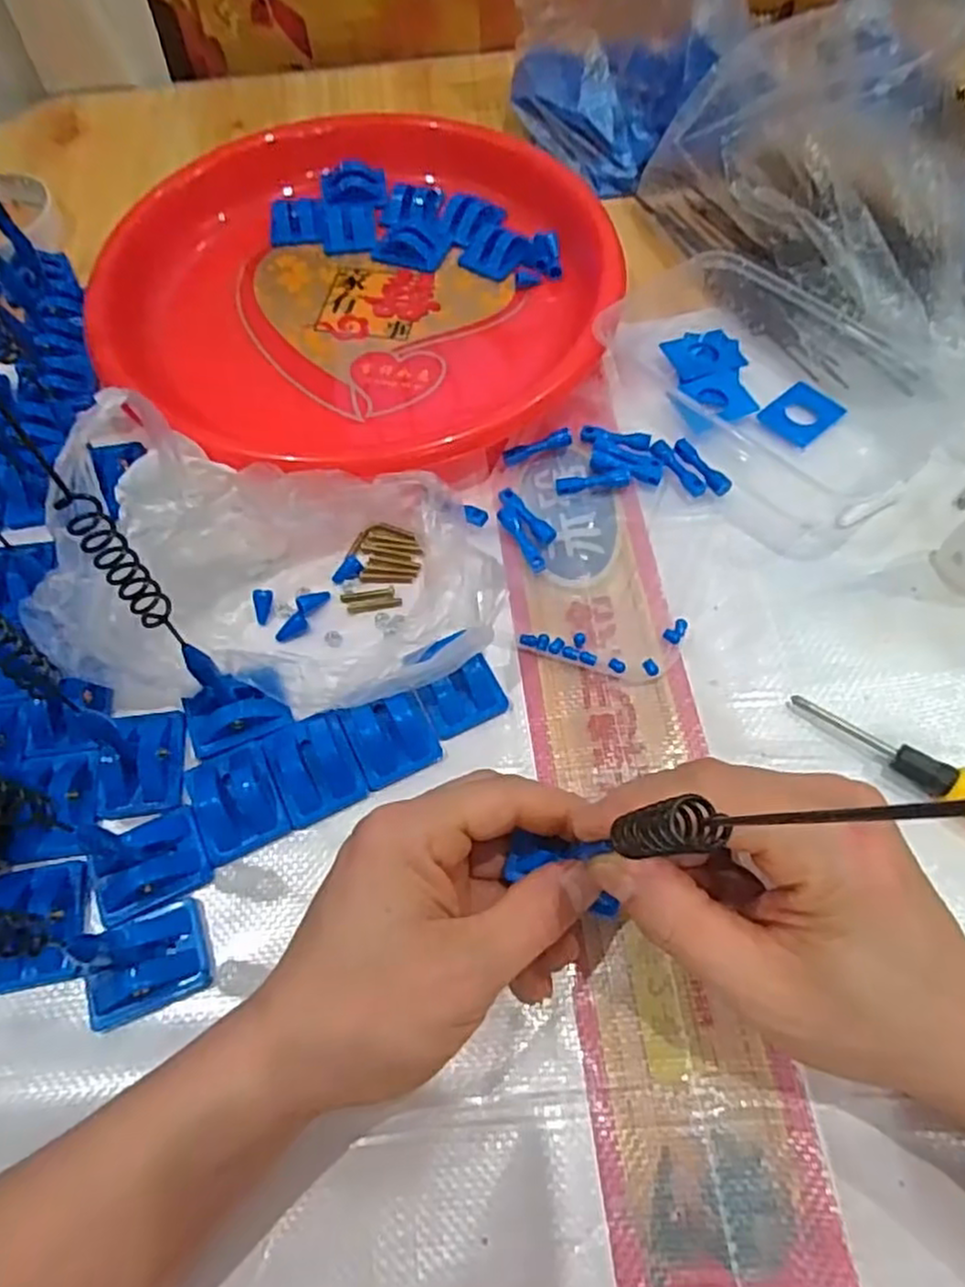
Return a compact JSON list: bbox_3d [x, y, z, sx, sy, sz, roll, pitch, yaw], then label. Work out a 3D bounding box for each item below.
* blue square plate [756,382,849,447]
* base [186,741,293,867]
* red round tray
[{"bbox_3d":[0.171,-0.123,0.389,0.038,0.004,0.030,-40,68,-18],"label":"blue square plate"},{"bbox_3d":[-0.102,0.062,0.298,0.035,0.009,0.043,-25,64,-11],"label":"base"},{"bbox_3d":[-0.076,-0.228,0.433,0.291,0.038,0.316,-1,62,2],"label":"red round tray"}]

